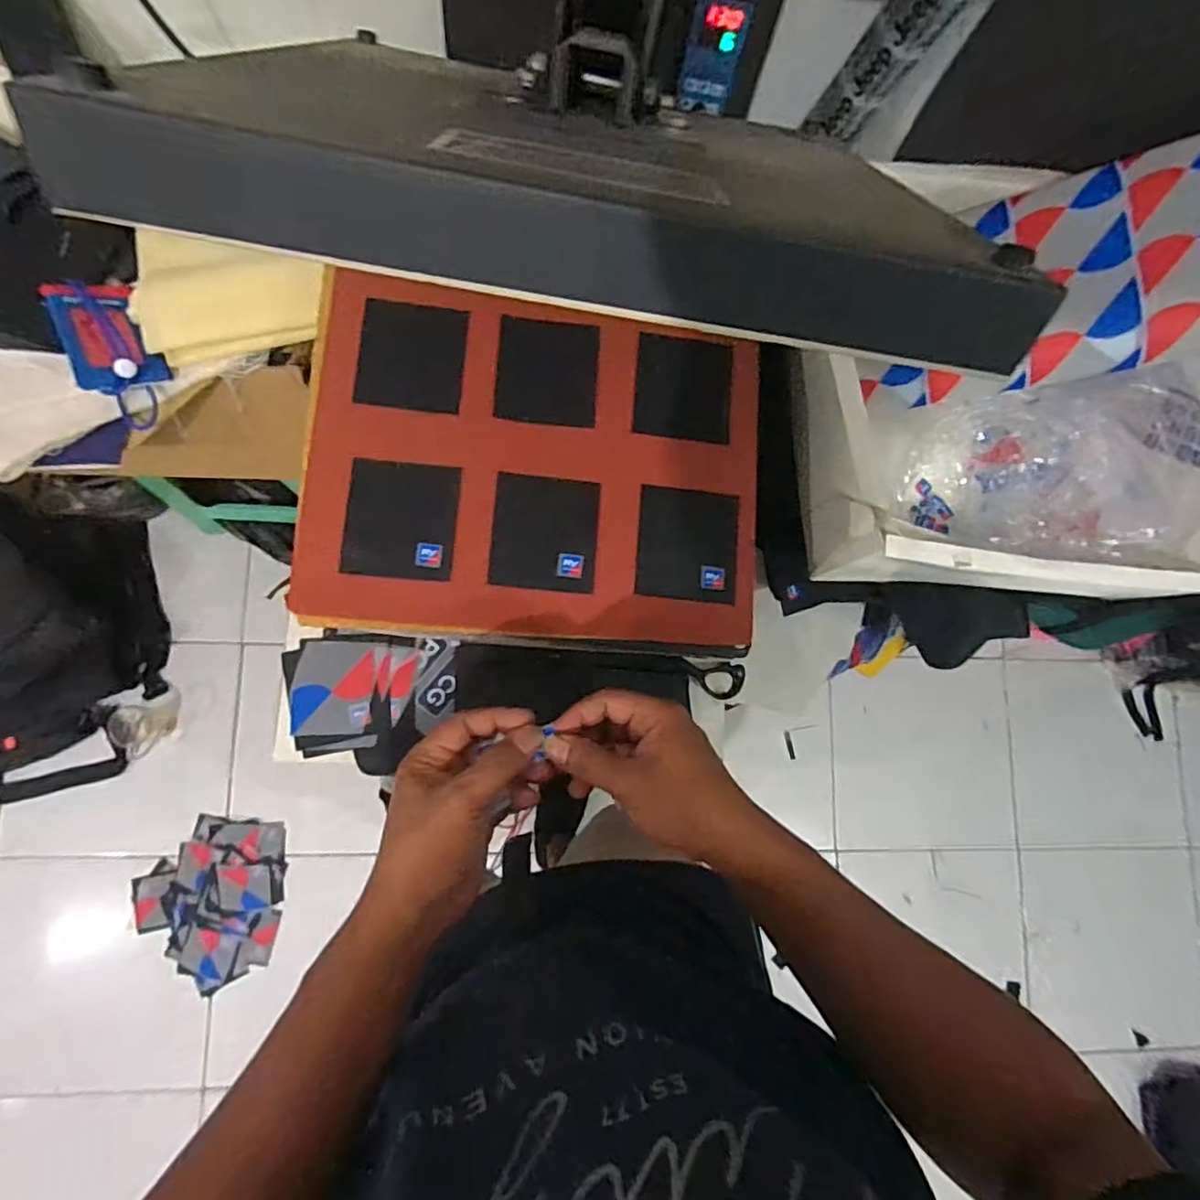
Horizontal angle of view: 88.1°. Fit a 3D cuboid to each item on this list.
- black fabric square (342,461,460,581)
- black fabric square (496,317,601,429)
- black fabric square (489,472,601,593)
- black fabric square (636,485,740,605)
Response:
[{"bbox_3d":[-0.165,-0.067,0.518,0.089,0.004,0.096,4,84,-8],"label":"black fabric square"},{"bbox_3d":[-0.046,-0.200,0.546,0.088,0.009,0.090,4,89,-1],"label":"black fabric square"},{"bbox_3d":[-0.047,-0.058,0.536,0.089,0.005,0.097,5,82,-5],"label":"black fabric square"},{"bbox_3d":[0.078,-0.049,0.547,0.090,0.006,0.097,7,82,-5],"label":"black fabric square"}]

